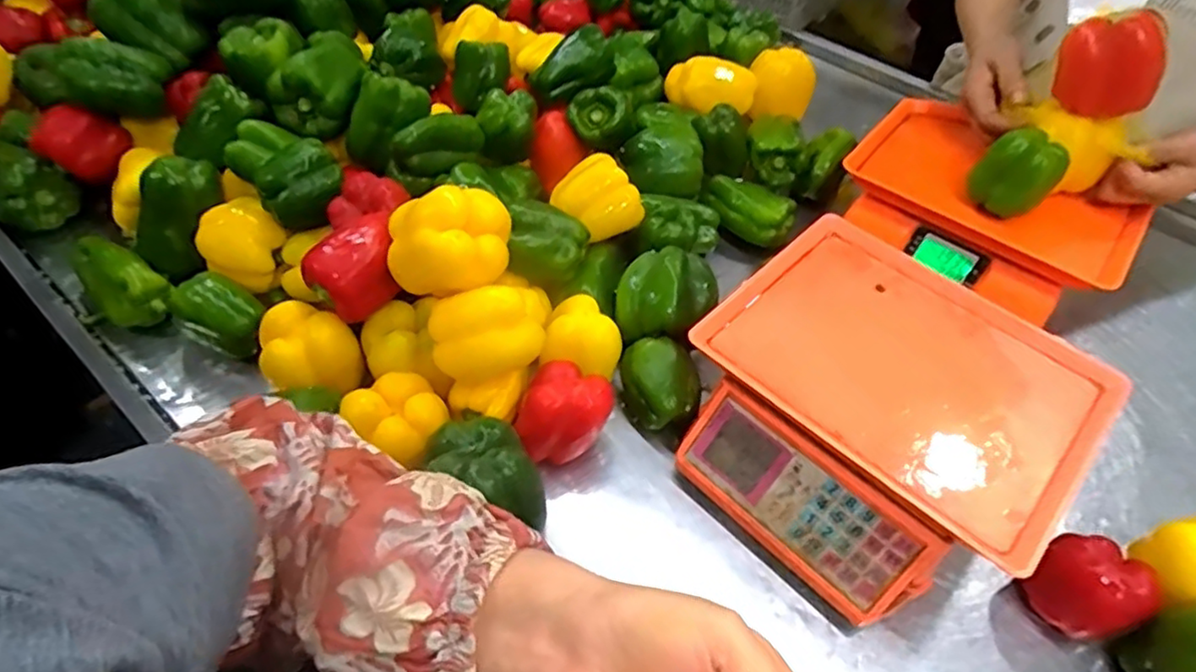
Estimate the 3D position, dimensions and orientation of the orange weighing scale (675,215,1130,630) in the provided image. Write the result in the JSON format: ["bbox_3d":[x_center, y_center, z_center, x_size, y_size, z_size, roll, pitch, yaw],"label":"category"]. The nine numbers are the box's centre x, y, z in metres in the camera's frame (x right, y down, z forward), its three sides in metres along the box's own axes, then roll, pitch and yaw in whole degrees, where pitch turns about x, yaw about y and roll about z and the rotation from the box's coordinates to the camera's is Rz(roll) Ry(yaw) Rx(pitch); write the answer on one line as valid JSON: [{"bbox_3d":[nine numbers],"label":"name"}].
[{"bbox_3d":[0.243,0.073,0.600,0.291,0.130,0.289,38,60,24],"label":"orange weighing scale"}]

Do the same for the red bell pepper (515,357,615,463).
[{"bbox_3d":[-0.030,0.077,0.610,0.075,0.095,0.077,19,54,12],"label":"red bell pepper"}]

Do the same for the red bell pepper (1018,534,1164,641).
[{"bbox_3d":[0.392,0.206,0.535,0.080,0.076,0.072,-17,55,-15],"label":"red bell pepper"}]

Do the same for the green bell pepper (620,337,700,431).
[{"bbox_3d":[0.060,0.048,0.649,0.076,0.074,0.075,1,52,-2],"label":"green bell pepper"}]

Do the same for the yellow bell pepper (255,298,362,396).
[{"bbox_3d":[-0.262,0.014,0.613,0.085,0.065,0.068,-5,53,-7],"label":"yellow bell pepper"}]

